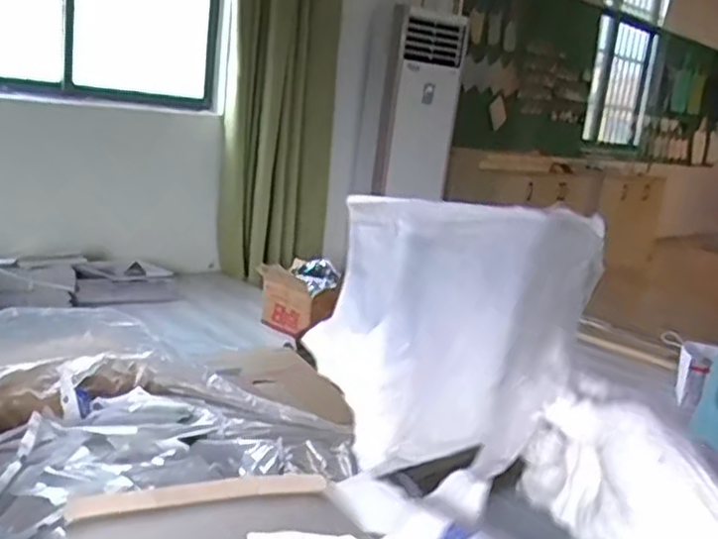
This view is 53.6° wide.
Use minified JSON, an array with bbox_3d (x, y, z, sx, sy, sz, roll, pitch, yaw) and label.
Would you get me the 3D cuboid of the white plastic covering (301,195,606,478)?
[{"bbox_3d":[0.048,0.027,0.370,0.106,0.115,0.121,14,15,28],"label":"white plastic covering"}]

